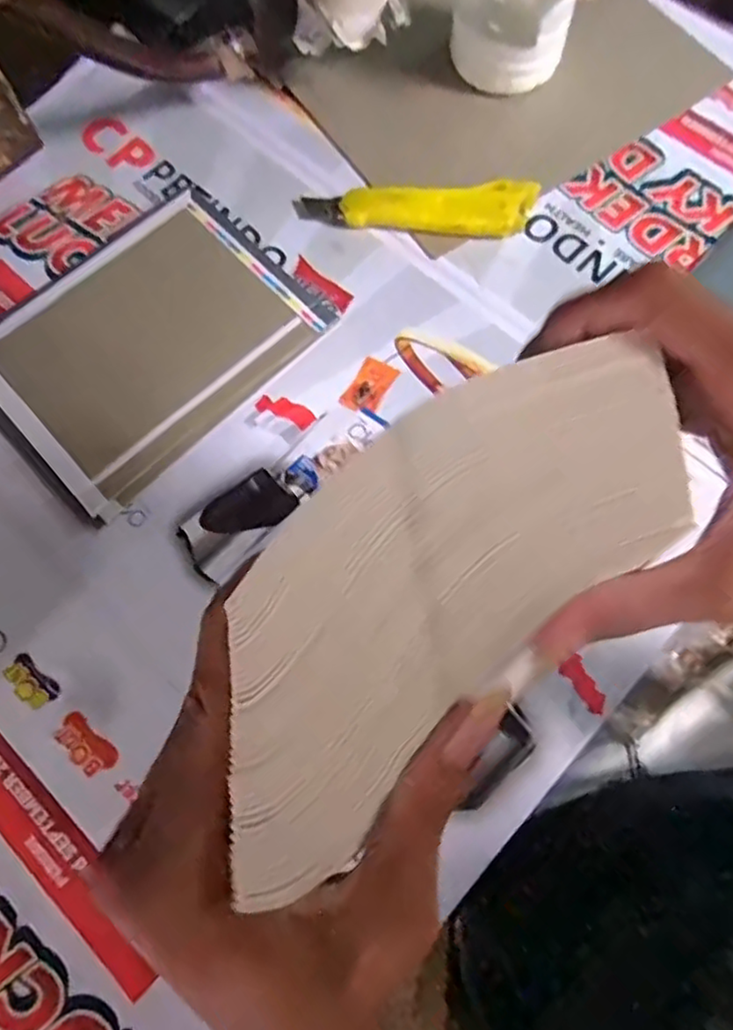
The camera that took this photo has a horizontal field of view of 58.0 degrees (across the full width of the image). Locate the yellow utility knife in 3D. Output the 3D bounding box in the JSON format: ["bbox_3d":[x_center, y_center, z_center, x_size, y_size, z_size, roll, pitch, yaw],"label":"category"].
[{"bbox_3d":[0.034,-0.217,0.471,0.170,0.021,0.041,1,72,3],"label":"yellow utility knife"}]

